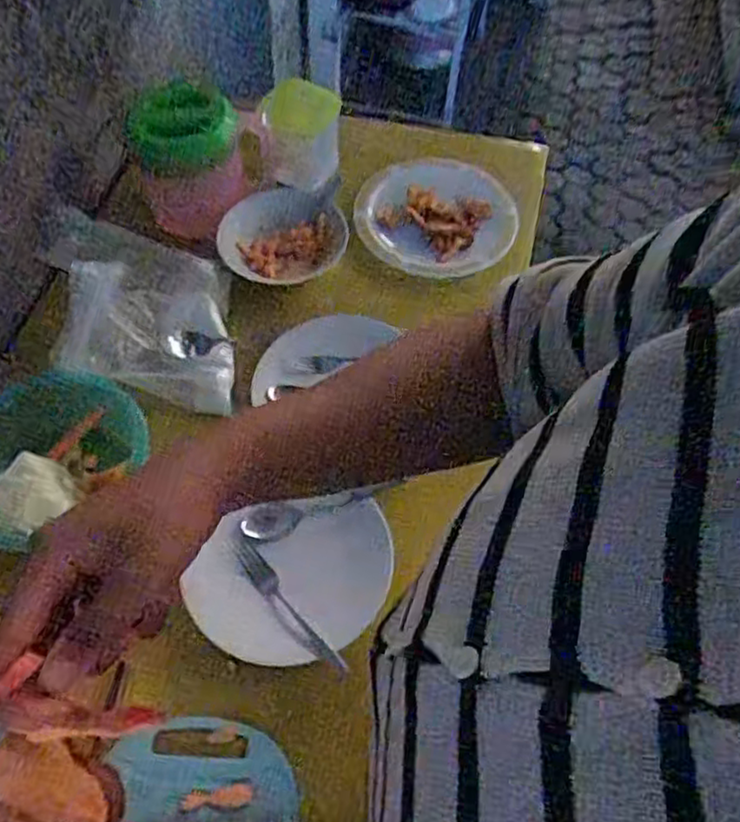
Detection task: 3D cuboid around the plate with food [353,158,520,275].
[{"bbox_3d":[0.088,-0.273,0.944,0.201,0.056,0.201,0,59,0],"label":"plate with food"}]

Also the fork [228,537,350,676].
[{"bbox_3d":[-0.082,0.185,0.665,0.024,0.013,0.167,-33,65,-21],"label":"fork"}]

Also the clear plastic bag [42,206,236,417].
[{"bbox_3d":[-0.256,-0.113,0.795,0.228,0.026,0.179,19,72,-21],"label":"clear plastic bag"}]

